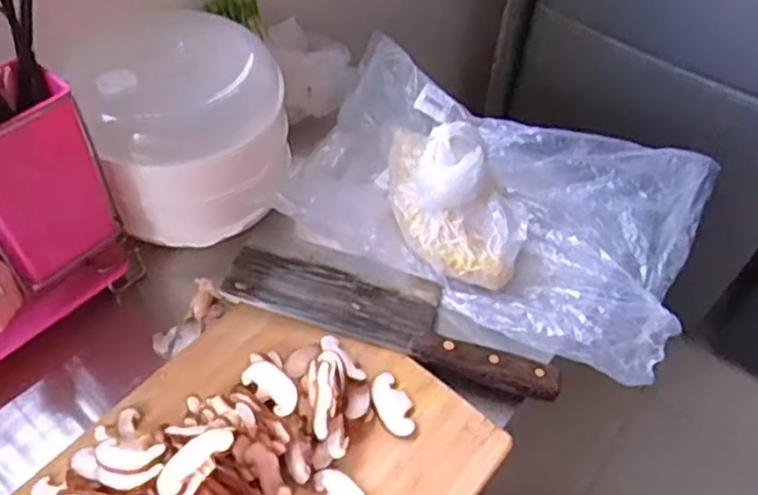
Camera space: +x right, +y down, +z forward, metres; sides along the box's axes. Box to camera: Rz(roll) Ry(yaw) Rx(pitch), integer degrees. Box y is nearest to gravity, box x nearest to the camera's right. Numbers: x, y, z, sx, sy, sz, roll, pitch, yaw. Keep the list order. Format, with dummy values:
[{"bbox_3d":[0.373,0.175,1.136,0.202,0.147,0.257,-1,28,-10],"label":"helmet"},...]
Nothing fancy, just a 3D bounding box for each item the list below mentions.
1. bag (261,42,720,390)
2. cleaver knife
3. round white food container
[{"bbox_3d":[0.115,-0.064,0.672,0.388,0.081,0.273,23,54,13],"label":"bag"},{"bbox_3d":[0.013,0.056,0.614,0.296,0.026,0.091,17,53,9],"label":"cleaver knife"},{"bbox_3d":[-0.176,-0.116,0.639,0.173,0.133,0.172,2,52,-3],"label":"round white food container"}]

